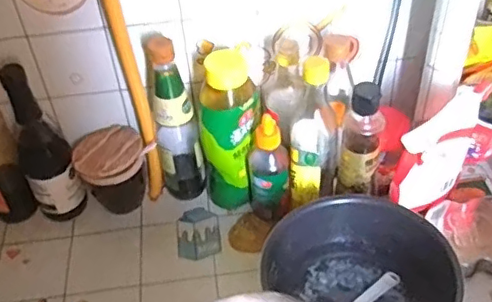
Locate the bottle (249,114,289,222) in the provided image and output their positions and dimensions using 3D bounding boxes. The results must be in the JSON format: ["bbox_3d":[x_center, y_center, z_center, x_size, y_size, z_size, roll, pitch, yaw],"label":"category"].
[{"bbox_3d":[0.030,0.026,0.770,0.053,0.168,0.045,-2,43,2],"label":"bottle"}]

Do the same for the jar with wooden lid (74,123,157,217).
[{"bbox_3d":[-0.194,0.033,0.825,0.101,0.107,0.096,-2,43,2],"label":"jar with wooden lid"}]

